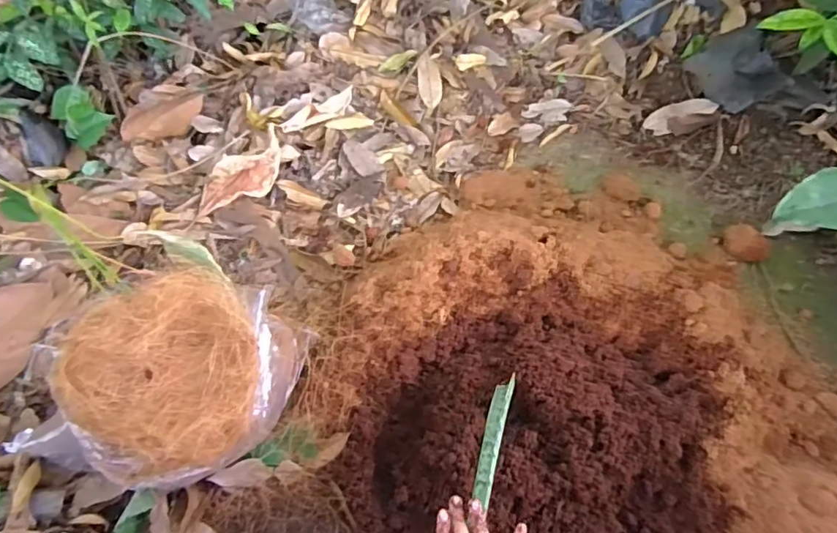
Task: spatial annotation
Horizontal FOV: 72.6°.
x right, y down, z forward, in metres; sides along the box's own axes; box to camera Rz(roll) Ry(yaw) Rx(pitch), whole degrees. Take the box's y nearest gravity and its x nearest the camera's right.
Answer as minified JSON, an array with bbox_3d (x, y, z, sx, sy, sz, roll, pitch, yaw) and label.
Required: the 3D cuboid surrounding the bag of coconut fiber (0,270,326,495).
[{"bbox_3d":[-0.304,0.147,0.715,0.263,0.213,0.229,0,62,2],"label":"bag of coconut fiber"}]

